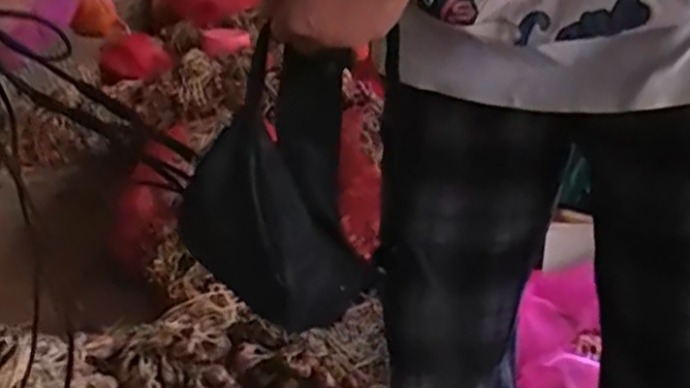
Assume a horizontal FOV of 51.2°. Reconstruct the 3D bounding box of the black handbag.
[{"bbox_3d":[-0.042,-0.004,0.553,0.082,0.210,0.151,16,27,33],"label":"black handbag"}]

